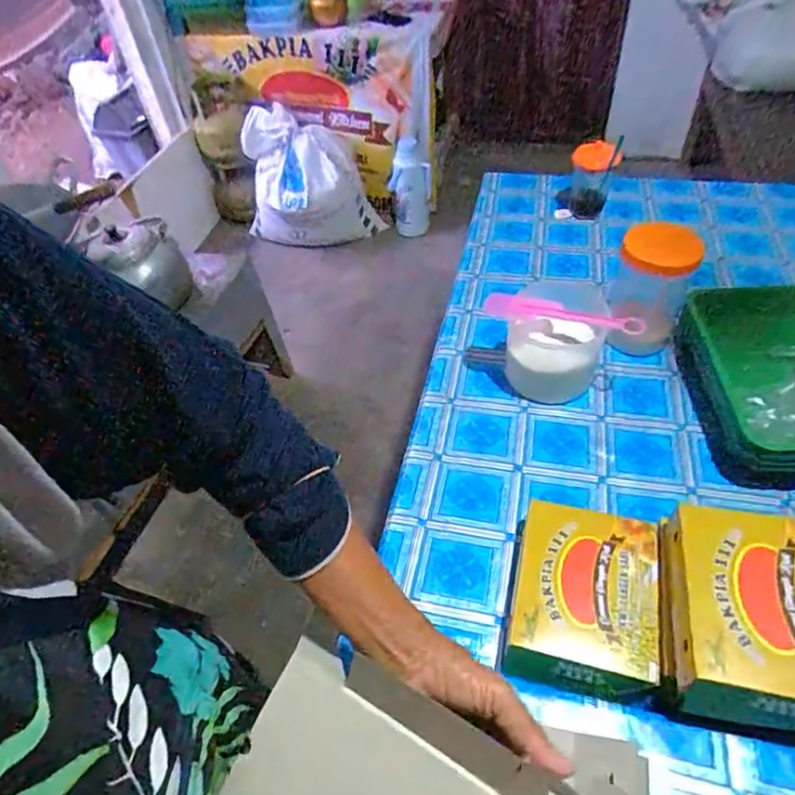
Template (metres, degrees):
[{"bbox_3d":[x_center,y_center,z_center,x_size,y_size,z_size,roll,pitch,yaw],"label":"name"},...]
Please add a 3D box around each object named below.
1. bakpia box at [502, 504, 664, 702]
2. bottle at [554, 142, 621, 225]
[{"bbox_3d":[0.180,0.193,0.539,0.128,0.051,0.176,8,47,16],"label":"bakpia box"},{"bbox_3d":[0.343,-0.385,1.012,0.098,0.126,0.096,12,51,16],"label":"bottle"}]

